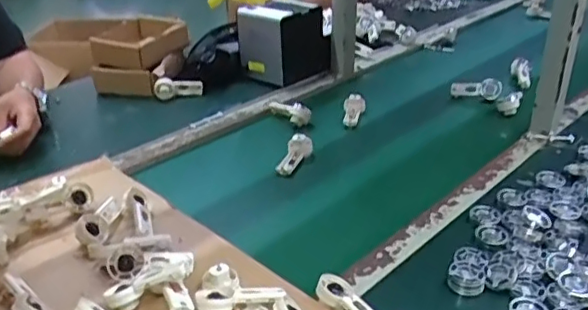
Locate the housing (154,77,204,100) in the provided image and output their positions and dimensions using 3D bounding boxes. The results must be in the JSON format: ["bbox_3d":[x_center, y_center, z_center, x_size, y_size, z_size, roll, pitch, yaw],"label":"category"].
[{"bbox_3d":[-0.222,-0.125,1.154,0.092,0.050,0.022,-1,29,-1],"label":"housing"}]

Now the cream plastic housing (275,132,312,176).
[{"bbox_3d":[-0.003,0.001,0.961,0.034,0.038,0.080,19,53,26],"label":"cream plastic housing"}]

